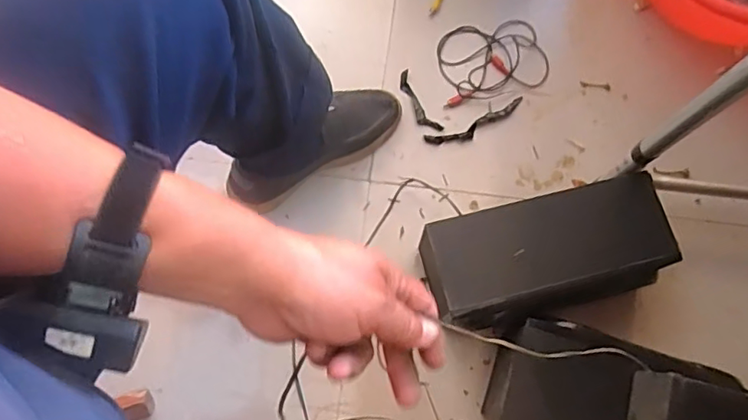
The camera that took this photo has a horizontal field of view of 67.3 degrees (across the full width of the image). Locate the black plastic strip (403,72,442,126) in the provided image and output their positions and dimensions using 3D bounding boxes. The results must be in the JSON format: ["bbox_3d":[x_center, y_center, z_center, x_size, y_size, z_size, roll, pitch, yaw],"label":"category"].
[{"bbox_3d":[0.066,-0.157,0.818,0.028,0.014,0.101,-26,75,-7],"label":"black plastic strip"}]

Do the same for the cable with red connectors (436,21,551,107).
[{"bbox_3d":[0.171,-0.229,0.837,0.161,0.029,0.126,-15,71,4],"label":"cable with red connectors"}]

